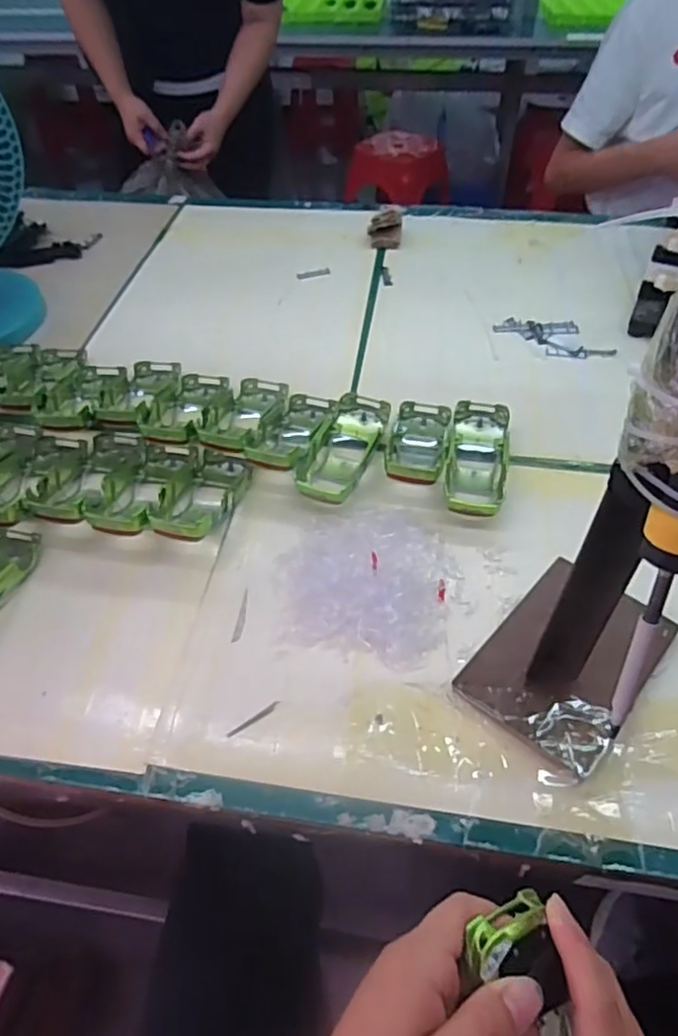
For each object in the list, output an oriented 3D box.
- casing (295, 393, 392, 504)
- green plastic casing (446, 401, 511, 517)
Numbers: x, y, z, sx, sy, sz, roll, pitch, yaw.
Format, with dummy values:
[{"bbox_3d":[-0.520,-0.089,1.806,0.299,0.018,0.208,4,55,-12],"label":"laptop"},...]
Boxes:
[{"bbox_3d":[0.006,-0.063,0.579,0.052,0.026,0.139,17,51,15],"label":"casing"},{"bbox_3d":[0.128,-0.052,0.566,0.051,0.030,0.130,7,49,7],"label":"green plastic casing"}]

